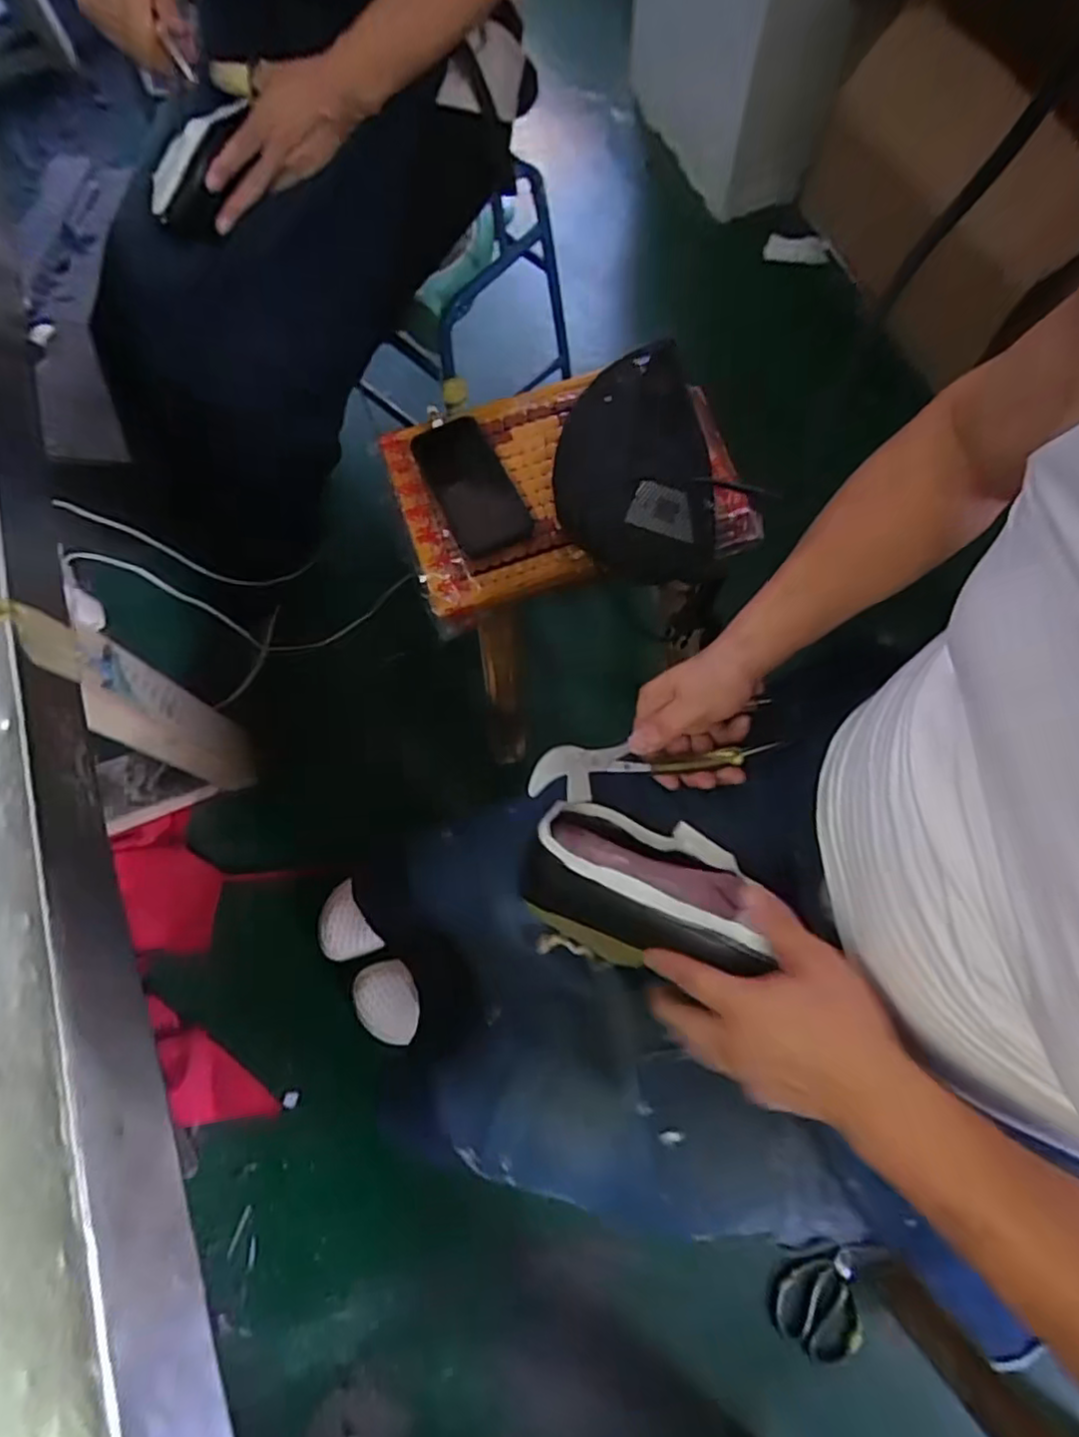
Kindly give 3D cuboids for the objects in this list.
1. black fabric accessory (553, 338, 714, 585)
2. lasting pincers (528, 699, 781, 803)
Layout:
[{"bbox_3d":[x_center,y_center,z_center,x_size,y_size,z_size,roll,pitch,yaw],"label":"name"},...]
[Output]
[{"bbox_3d":[0.096,-0.261,0.677,0.154,0.071,0.262,3,71,3],"label":"black fabric accessory"},{"bbox_3d":[0.087,0.028,0.507,0.192,0.015,0.053,-8,71,-3],"label":"lasting pincers"}]

